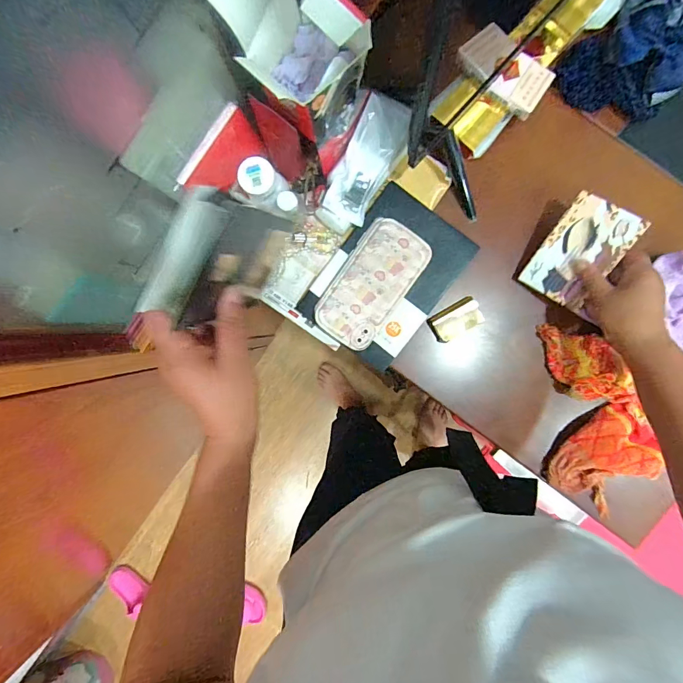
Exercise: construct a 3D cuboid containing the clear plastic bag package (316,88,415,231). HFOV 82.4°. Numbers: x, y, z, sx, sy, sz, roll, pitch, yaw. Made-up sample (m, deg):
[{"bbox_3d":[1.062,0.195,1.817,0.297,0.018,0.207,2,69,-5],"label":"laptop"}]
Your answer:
[{"bbox_3d":[0.024,-0.209,0.487,0.062,0.054,0.144,32,93,1],"label":"clear plastic bag package"}]

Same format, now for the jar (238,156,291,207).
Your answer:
[{"bbox_3d":[-0.087,-0.180,0.443,0.043,0.056,0.043,0,92,3],"label":"jar"}]

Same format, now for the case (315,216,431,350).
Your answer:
[{"bbox_3d":[0.037,-0.073,0.493,0.087,0.011,0.162,35,93,0],"label":"case"}]

